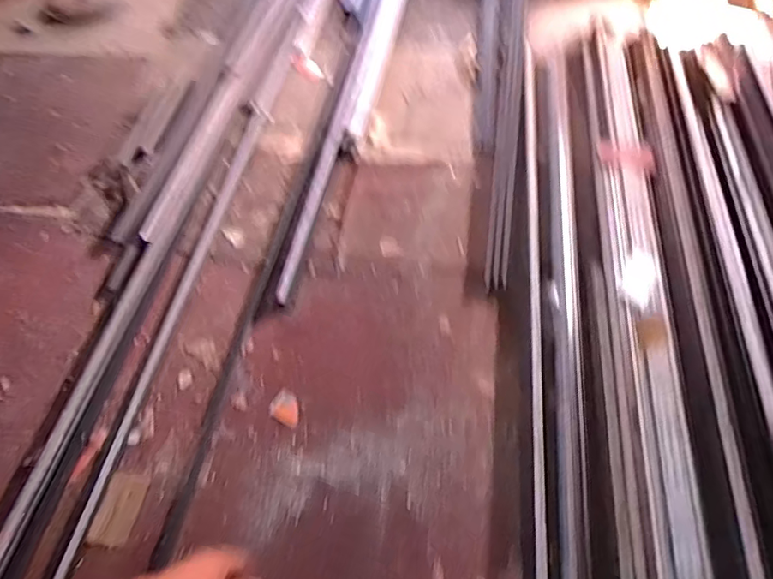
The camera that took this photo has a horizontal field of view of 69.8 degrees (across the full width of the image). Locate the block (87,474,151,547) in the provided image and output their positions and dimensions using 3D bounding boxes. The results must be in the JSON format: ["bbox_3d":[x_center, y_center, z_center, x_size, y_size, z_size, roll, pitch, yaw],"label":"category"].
[{"bbox_3d":[-0.792,0.651,1.640,0.126,0.014,0.202,7,56,6],"label":"block"}]

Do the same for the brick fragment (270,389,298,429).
[{"bbox_3d":[-0.318,0.386,1.798,0.111,0.033,0.100,25,60,17],"label":"brick fragment"}]

